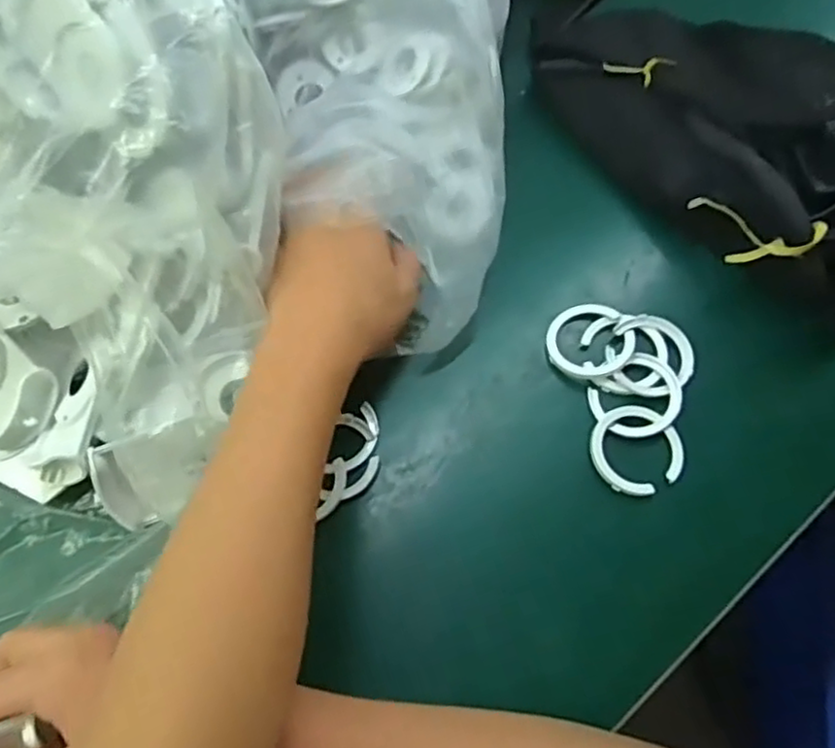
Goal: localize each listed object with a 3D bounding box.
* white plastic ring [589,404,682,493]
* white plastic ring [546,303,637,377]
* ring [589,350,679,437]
[{"bbox_3d":[0.125,0.043,0.390,0.050,0.007,0.051,-1,67,3],"label":"white plastic ring"},{"bbox_3d":[0.105,-0.022,0.415,0.050,0.009,0.048,-1,67,3],"label":"white plastic ring"},{"bbox_3d":[0.129,0.012,0.401,0.052,0.005,0.046,-23,67,-7],"label":"ring"}]

